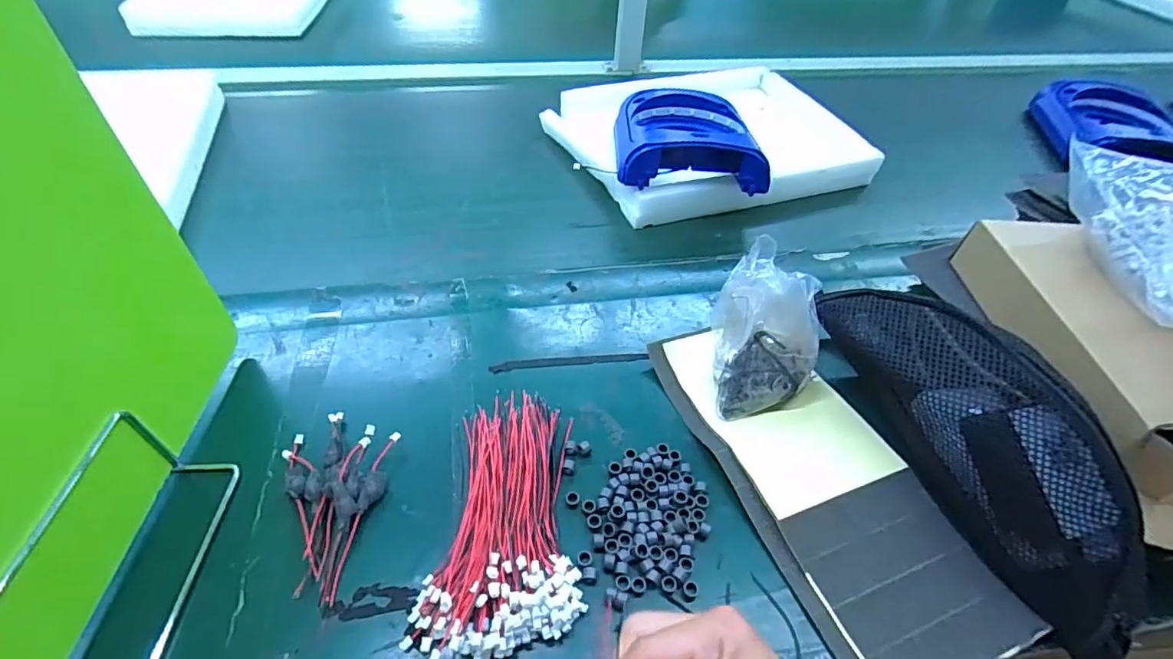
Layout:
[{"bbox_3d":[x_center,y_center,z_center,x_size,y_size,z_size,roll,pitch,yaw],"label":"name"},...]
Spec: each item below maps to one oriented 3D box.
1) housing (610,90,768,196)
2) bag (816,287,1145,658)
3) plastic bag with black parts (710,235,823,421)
[{"bbox_3d":[0.125,-0.240,0.658,0.163,0.044,0.182,3,48,-1],"label":"housing"},{"bbox_3d":[0.276,0.070,0.381,0.065,0.103,0.274,-16,50,-17],"label":"bag"},{"bbox_3d":[0.145,0.007,0.441,0.076,0.107,0.087,-4,48,-6],"label":"plastic bag with black parts"}]

